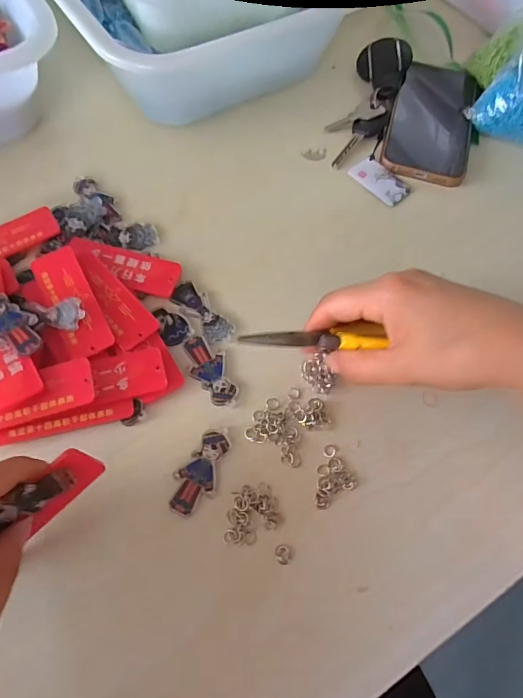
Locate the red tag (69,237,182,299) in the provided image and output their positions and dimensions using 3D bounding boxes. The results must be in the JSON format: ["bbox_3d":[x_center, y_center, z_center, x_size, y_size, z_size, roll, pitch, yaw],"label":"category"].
[{"bbox_3d":[-0.099,-0.059,0.317,0.080,0.006,0.032,14,63,0],"label":"red tag"}]

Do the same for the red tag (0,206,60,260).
[{"bbox_3d":[-0.188,-0.077,0.318,0.082,0.005,0.030,-27,68,-16],"label":"red tag"}]

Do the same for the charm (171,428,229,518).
[{"bbox_3d":[-0.036,0.071,0.262,0.023,0.004,0.052,25,64,9],"label":"charm"}]

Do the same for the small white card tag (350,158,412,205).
[{"bbox_3d":[0.100,-0.142,0.374,0.030,0.004,0.049,-38,71,-20],"label":"small white card tag"}]

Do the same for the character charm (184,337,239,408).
[{"bbox_3d":[-0.033,0.013,0.290,0.024,0.004,0.052,-18,66,-12],"label":"character charm"}]

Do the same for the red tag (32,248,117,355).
[{"bbox_3d":[-0.126,-0.032,0.296,0.028,0.004,0.086,-26,68,-12],"label":"red tag"}]

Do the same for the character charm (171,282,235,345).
[{"bbox_3d":[-0.041,-0.026,0.308,0.021,0.004,0.053,-36,70,-19],"label":"character charm"}]

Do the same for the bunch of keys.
[{"bbox_3d":[0.096,-0.226,0.402,0.048,0.027,0.152,21,64,7],"label":"bunch of keys"}]

